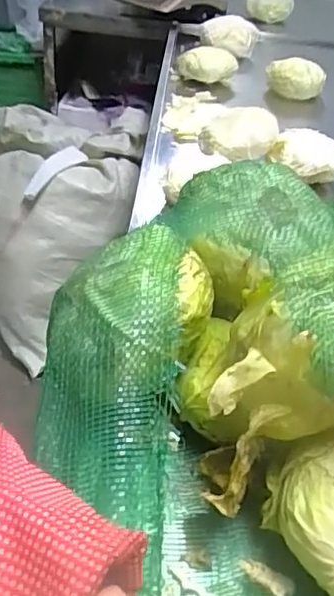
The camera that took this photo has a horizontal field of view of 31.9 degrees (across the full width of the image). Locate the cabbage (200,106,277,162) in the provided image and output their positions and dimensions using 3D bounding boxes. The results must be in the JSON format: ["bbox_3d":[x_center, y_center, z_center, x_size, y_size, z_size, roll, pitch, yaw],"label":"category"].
[{"bbox_3d":[0.142,-0.324,1.163,0.150,0.090,0.099,6,38,0],"label":"cabbage"}]

